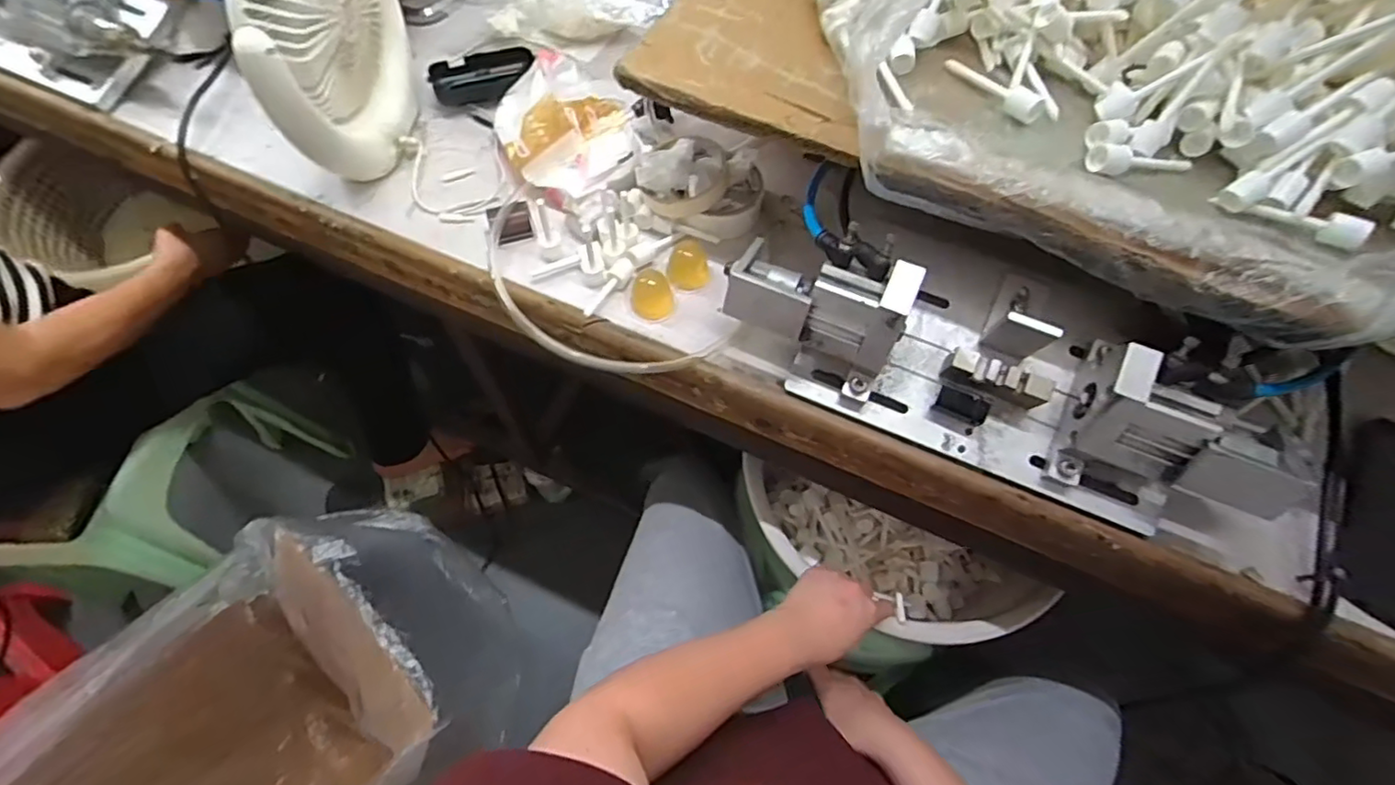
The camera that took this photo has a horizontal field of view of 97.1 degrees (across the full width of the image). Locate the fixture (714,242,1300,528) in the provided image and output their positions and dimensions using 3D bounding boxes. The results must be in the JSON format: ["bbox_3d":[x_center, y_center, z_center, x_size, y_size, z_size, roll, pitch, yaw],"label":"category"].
[{"bbox_3d":[0.213,-0.021,0.455,0.388,0.091,0.122,22,64,10],"label":"fixture"}]

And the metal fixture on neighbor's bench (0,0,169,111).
[{"bbox_3d":[-0.671,-0.395,0.620,0.302,0.094,0.122,22,64,9],"label":"metal fixture on neighbor's bench"}]

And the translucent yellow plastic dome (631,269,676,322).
[{"bbox_3d":[-0.039,-0.083,0.531,0.036,0.030,0.032,-4,63,-4],"label":"translucent yellow plastic dome"}]

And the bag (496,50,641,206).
[{"bbox_3d":[-0.124,-0.252,0.586,0.127,0.054,0.151,-17,64,-11],"label":"bag"}]

